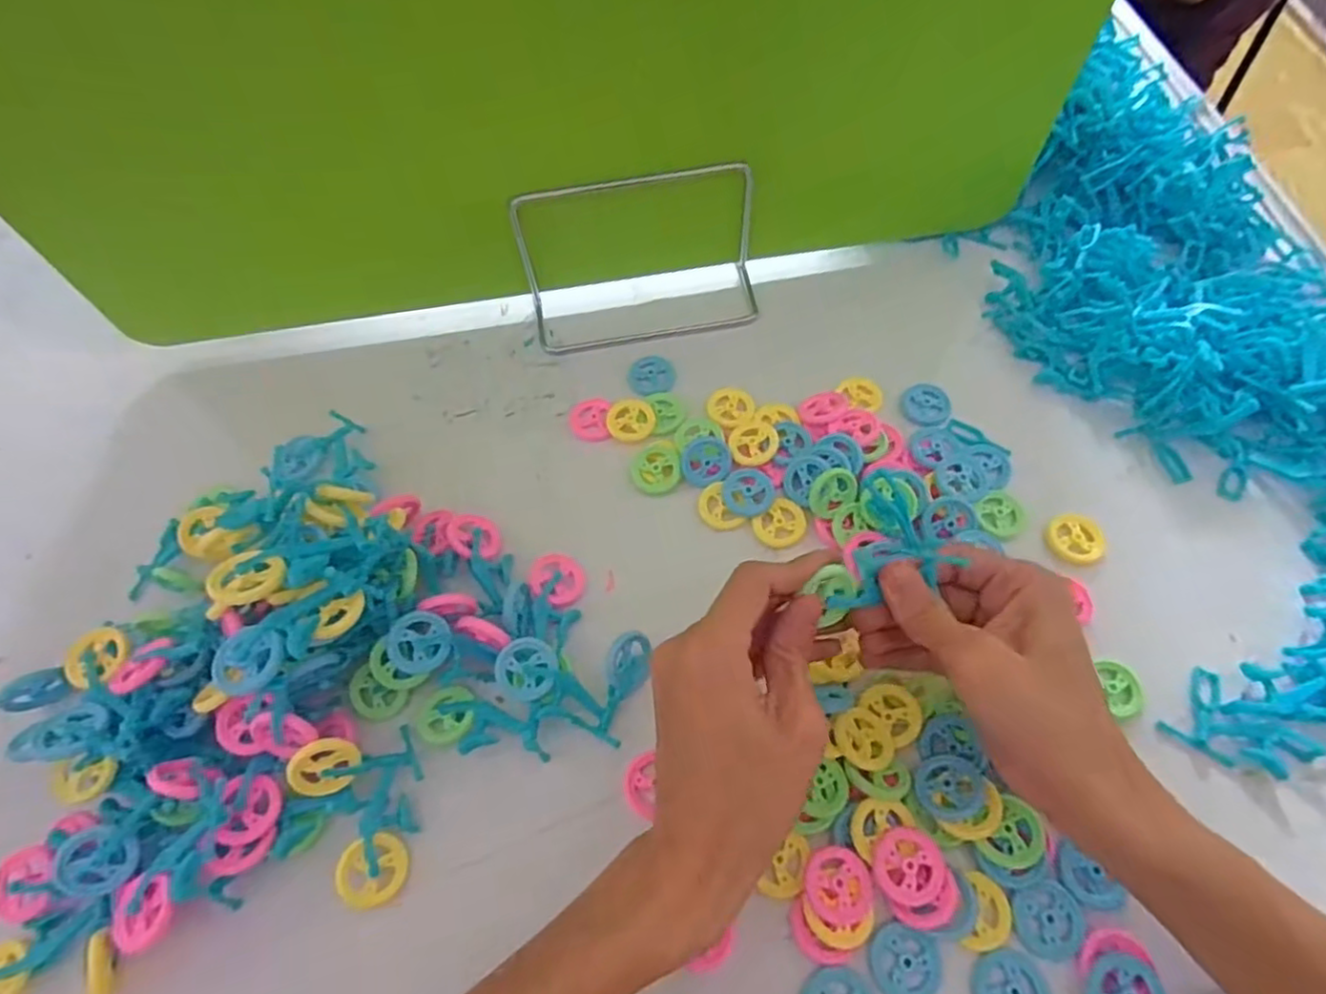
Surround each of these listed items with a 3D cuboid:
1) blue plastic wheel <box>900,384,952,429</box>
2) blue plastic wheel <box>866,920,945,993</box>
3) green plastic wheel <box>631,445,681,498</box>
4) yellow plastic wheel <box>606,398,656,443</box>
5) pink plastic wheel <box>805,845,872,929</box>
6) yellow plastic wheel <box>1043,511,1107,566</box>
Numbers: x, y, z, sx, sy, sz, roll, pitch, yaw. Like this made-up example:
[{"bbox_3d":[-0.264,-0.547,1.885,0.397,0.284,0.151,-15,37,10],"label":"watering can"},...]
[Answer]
[{"bbox_3d":[0.163,-0.057,0.423,0.028,0.006,0.030,-2,62,3],"label":"blue plastic wheel"},{"bbox_3d":[0.102,0.197,0.288,0.032,0.004,0.028,17,65,13],"label":"blue plastic wheel"},{"bbox_3d":[-0.004,-0.017,0.403,0.028,0.007,0.033,-21,63,-7],"label":"green plastic wheel"},{"bbox_3d":[-0.020,-0.047,0.422,0.030,0.007,0.028,-2,62,3],"label":"yellow plastic wheel"},{"bbox_3d":[0.076,0.170,0.298,0.028,0.010,0.030,-2,62,3],"label":"pink plastic wheel"},{"bbox_3d":[0.228,0.023,0.375,0.029,0.013,0.030,-2,62,3],"label":"yellow plastic wheel"}]

